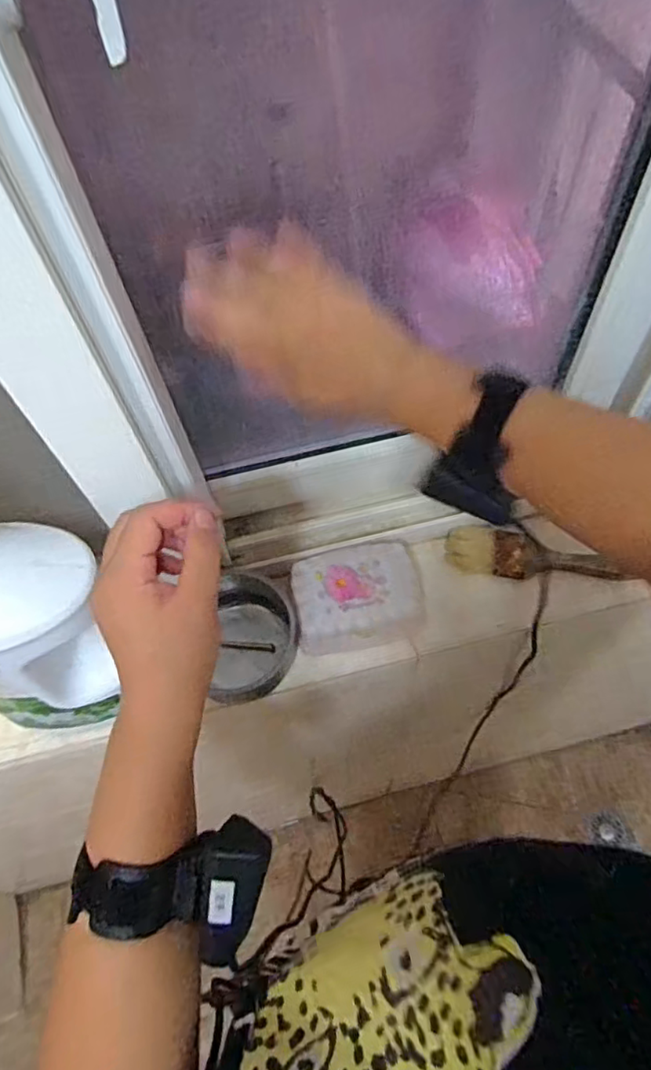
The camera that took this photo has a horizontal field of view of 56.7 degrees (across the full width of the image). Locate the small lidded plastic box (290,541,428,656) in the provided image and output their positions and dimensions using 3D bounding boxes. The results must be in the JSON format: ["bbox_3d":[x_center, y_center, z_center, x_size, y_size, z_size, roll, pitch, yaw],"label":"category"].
[{"bbox_3d":[0.030,0.056,0.534,0.114,0.043,0.087,-11,60,-3],"label":"small lidded plastic box"}]

